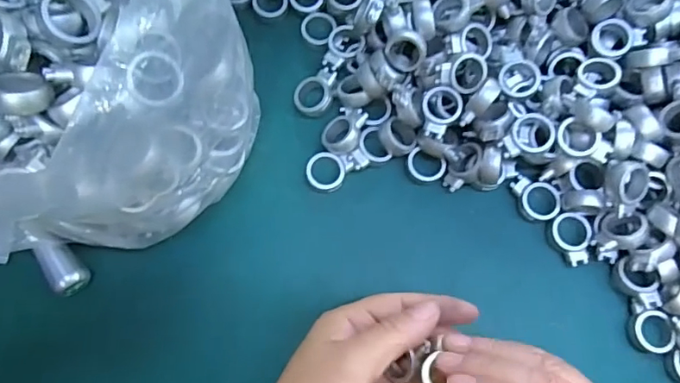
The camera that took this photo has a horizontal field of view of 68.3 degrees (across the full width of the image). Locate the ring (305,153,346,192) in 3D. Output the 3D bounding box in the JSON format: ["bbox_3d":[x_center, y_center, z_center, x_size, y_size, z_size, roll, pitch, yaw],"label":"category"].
[{"bbox_3d":[-0.010,-0.013,0.335,0.026,0.009,0.026,0,75,-1],"label":"ring"}]

